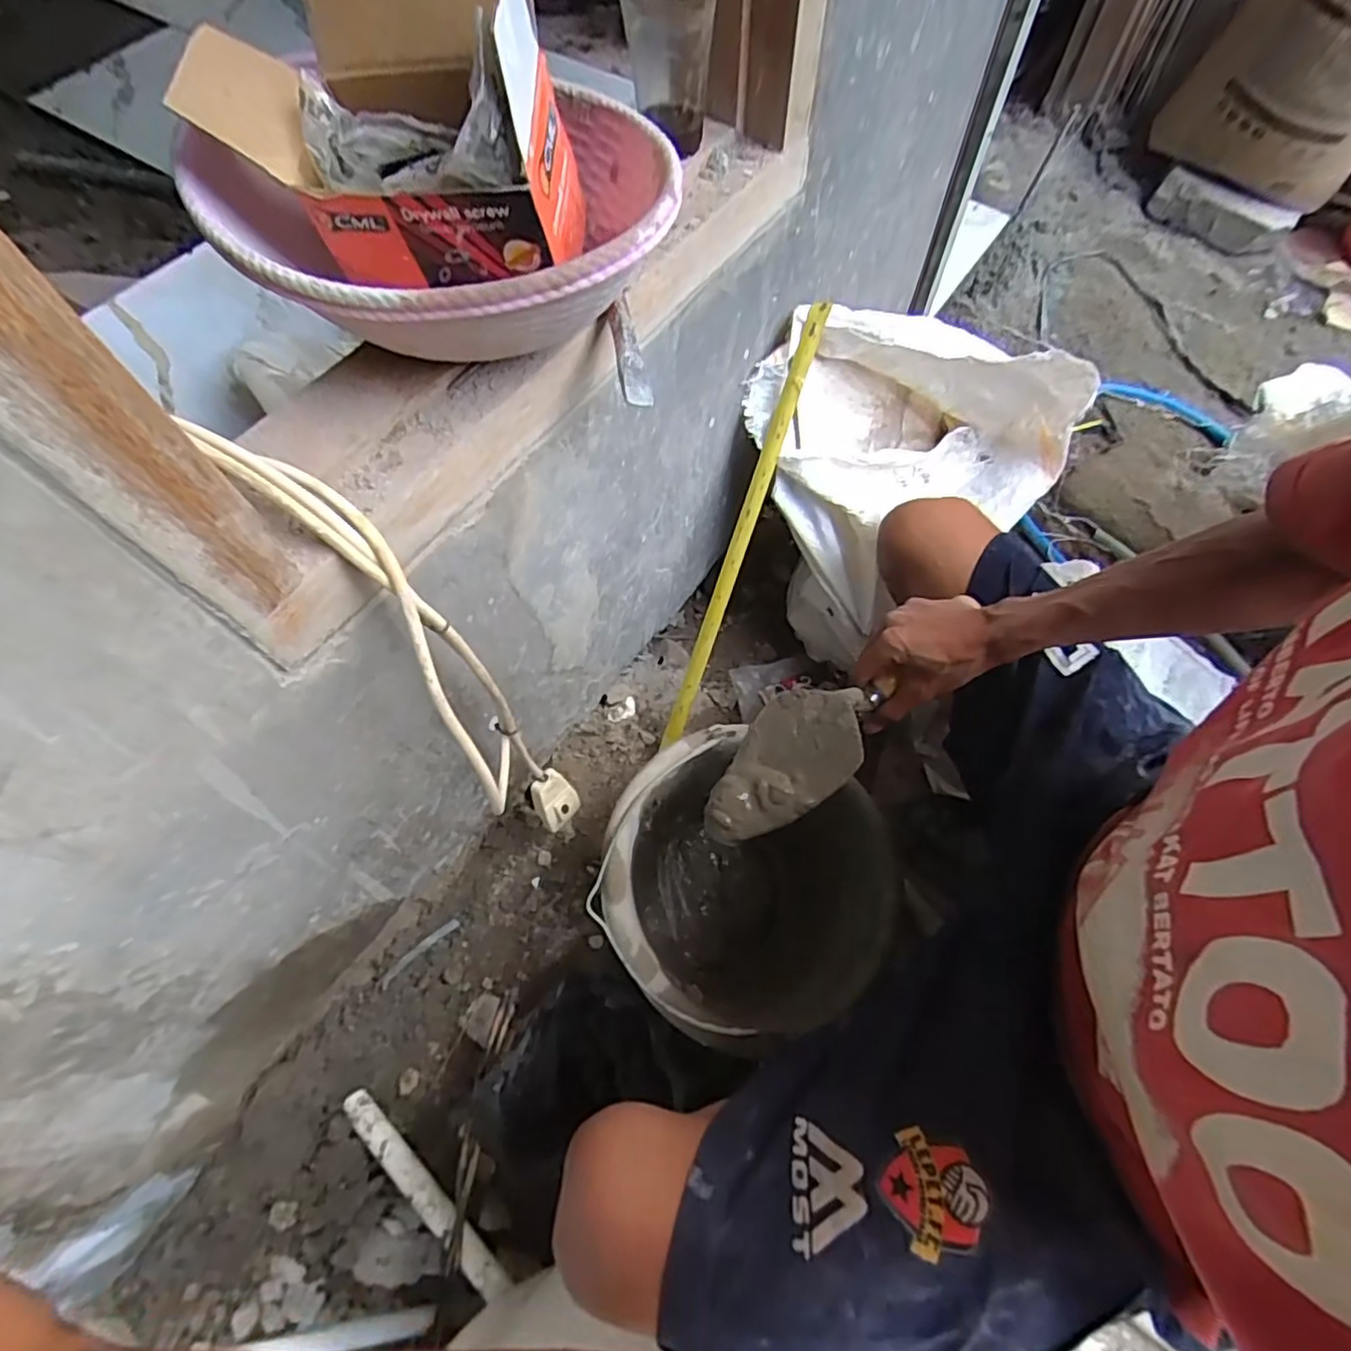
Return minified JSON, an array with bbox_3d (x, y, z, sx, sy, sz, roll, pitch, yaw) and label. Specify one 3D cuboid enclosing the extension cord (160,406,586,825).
[{"bbox_3d":[-0.156,0.013,0.489,0.054,0.409,0.185,-39,70,-16],"label":"extension cord"}]

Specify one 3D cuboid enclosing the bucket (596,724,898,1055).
[{"bbox_3d":[0.066,0.209,0.642,0.246,0.212,0.245,0,65,1],"label":"bucket"}]

